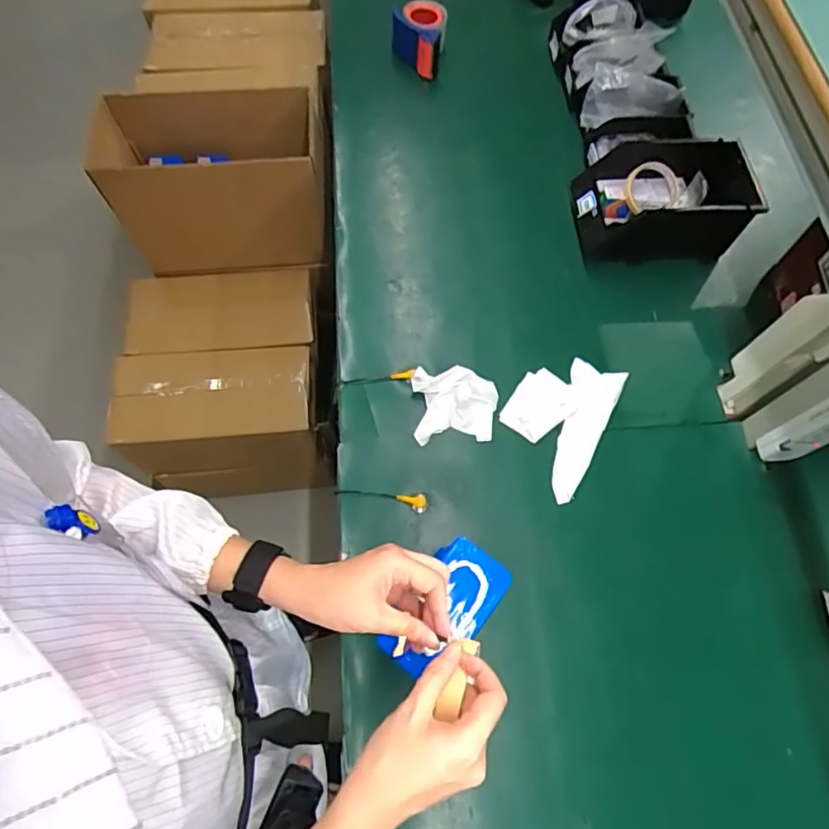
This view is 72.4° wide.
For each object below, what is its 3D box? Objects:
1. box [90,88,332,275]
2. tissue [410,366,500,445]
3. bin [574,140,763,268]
[{"bbox_3d":[-0.428,-0.495,1.242,0.467,0.309,0.229,0,66,0],"label":"box"},{"bbox_3d":[0.058,-0.015,0.810,0.116,0.031,0.104,-4,67,-4],"label":"tissue"},{"bbox_3d":[0.397,-0.345,0.922,0.264,0.107,0.169,-7,68,-5],"label":"bin"}]

